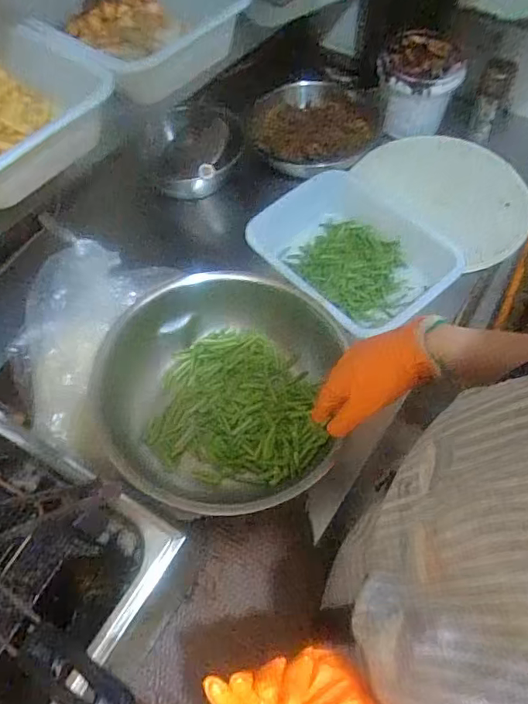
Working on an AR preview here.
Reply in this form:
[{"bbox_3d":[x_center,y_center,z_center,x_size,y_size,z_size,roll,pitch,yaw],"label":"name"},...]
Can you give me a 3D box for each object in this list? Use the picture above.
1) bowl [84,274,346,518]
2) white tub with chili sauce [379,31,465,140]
[{"bbox_3d":[-0.078,0.058,0.766,0.342,0.121,0.363,-2,59,3],"label":"bowl"},{"bbox_3d":[0.320,-0.560,1.066,0.169,0.128,0.175,1,59,5],"label":"white tub with chili sauce"}]

